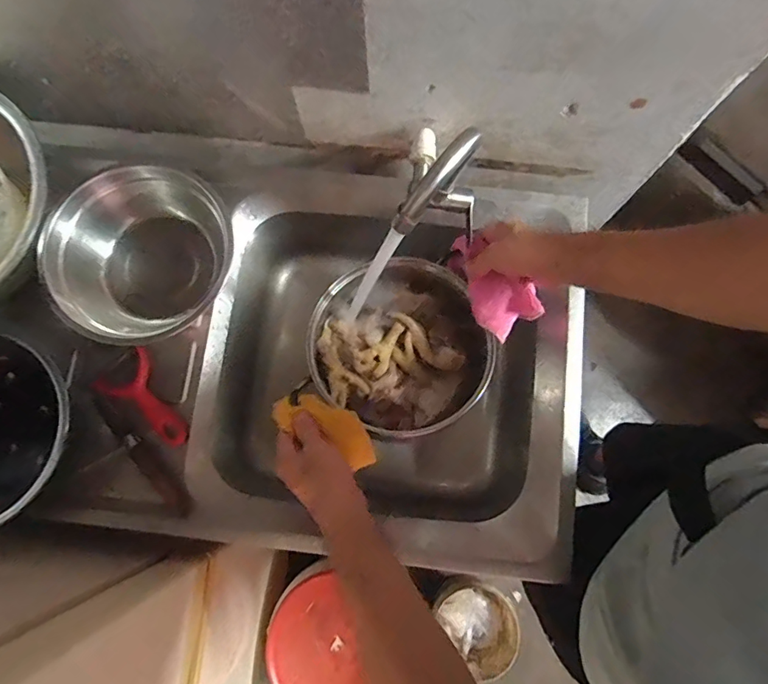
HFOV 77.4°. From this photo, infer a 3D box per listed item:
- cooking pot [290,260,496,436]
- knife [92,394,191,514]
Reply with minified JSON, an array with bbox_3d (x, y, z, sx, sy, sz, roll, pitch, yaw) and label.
[{"bbox_3d":[0.018,0.010,0.631,0.222,0.109,0.210,-2,79,0],"label":"cooking pot"},{"bbox_3d":[-0.308,0.136,0.604,0.027,0.026,0.188,-41,81,-8],"label":"knife"}]

